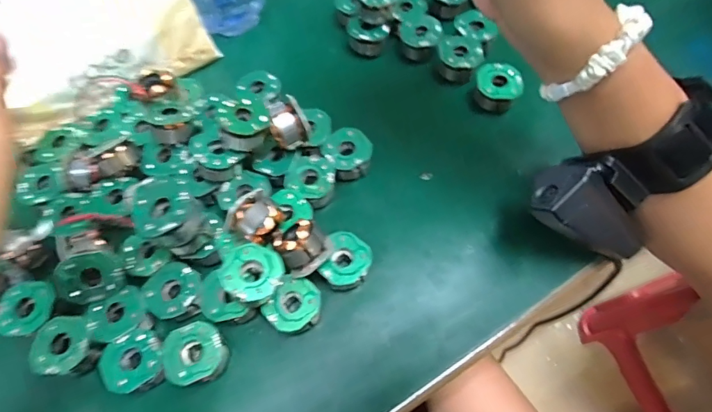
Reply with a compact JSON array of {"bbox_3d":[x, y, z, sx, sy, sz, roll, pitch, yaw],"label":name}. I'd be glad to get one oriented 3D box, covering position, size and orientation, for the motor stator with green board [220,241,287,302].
[{"bbox_3d":[-0.056,0.037,0.239,0.032,0.015,0.031,-1,63,3],"label":"motor stator with green board"}]

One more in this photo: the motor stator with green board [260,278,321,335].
[{"bbox_3d":[-0.035,0.060,0.256,0.027,0.022,0.030,33,67,17],"label":"motor stator with green board"}]

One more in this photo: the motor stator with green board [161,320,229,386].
[{"bbox_3d":[-0.089,0.084,0.247,0.032,0.022,0.029,-27,64,-13],"label":"motor stator with green board"}]

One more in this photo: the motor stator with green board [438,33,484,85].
[{"bbox_3d":[0.079,-0.111,0.335,0.033,0.025,0.028,16,63,10],"label":"motor stator with green board"}]

